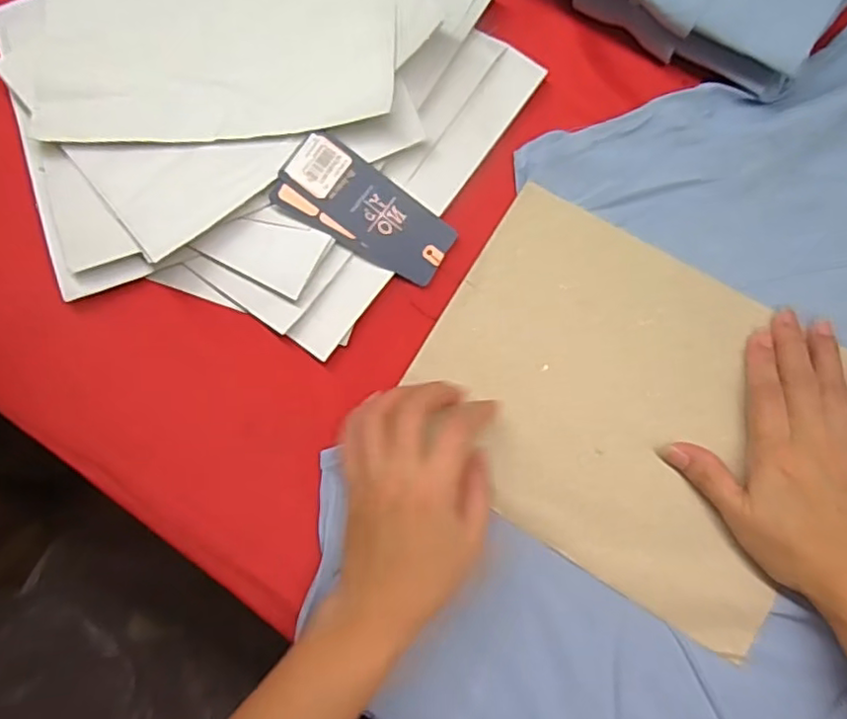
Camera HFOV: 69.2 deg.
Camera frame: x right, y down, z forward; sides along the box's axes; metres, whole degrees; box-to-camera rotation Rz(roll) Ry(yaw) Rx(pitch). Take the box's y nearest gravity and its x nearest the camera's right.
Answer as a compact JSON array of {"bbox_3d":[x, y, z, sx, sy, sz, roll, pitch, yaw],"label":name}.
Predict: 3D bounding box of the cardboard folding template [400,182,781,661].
[{"bbox_3d":[0.124,0.025,0.386,0.243,0.008,0.199,31,80,7],"label":"cardboard folding template"}]

